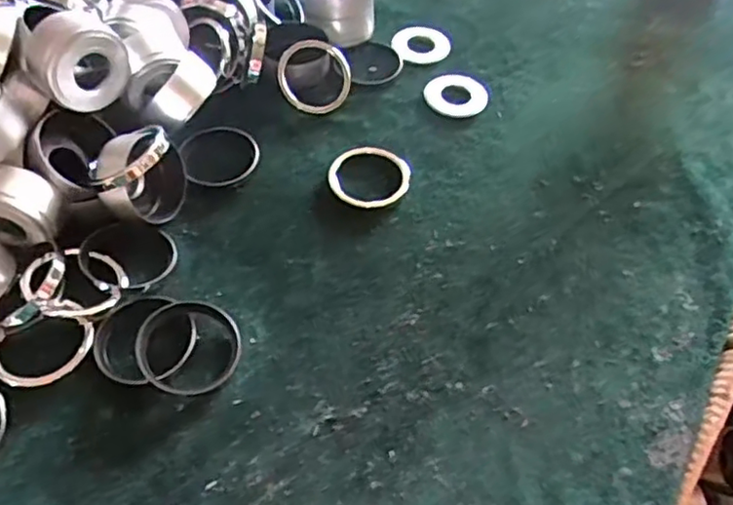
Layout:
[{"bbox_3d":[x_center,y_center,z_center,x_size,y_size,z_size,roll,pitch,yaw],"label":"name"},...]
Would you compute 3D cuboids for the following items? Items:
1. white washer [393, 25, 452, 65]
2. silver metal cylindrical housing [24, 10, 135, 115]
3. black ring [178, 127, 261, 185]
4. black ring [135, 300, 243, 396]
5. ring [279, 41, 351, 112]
[{"bbox_3d":[0.056,-0.217,0.663,0.059,0.010,0.059,2,55,-3],"label":"white washer"},{"bbox_3d":[-0.222,-0.147,0.491,0.053,0.059,0.068,38,61,20],"label":"silver metal cylindrical housing"},{"bbox_3d":[-0.124,-0.085,0.547,0.066,0.011,0.061,4,62,-7],"label":"black ring"},{"bbox_3d":[-0.120,0.063,0.437,0.067,0.016,0.066,2,55,-3],"label":"black ring"},{"bbox_3d":[-0.047,-0.162,0.592,0.068,0.009,0.065,-2,100,-14],"label":"ring"}]

